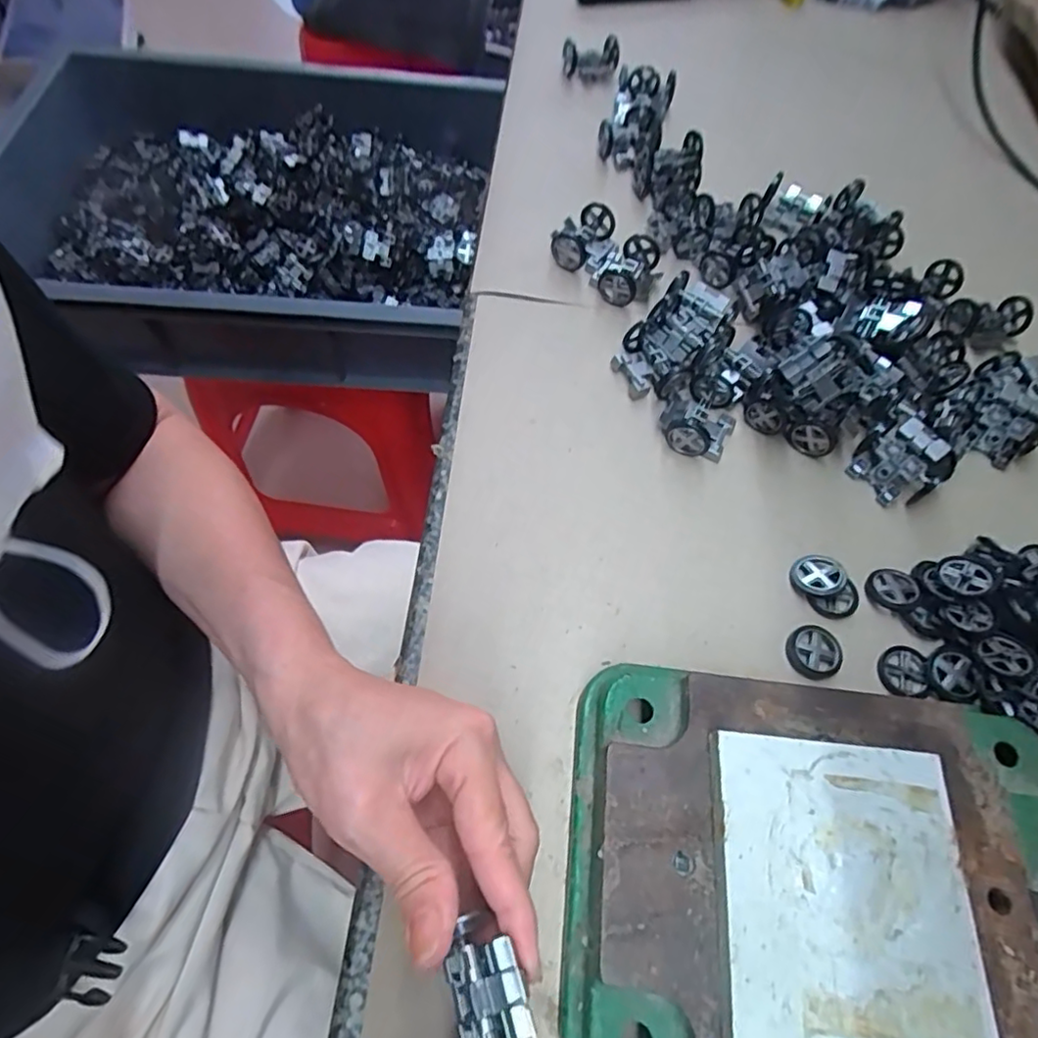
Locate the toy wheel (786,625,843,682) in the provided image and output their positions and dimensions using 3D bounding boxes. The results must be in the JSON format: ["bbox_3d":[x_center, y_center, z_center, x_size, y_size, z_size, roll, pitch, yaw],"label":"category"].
[{"bbox_3d":[0.156,0.070,0.320,0.028,0.004,0.028,2,62,-3],"label":"toy wheel"}]

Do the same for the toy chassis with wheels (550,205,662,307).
[{"bbox_3d":[0.064,-0.192,0.438,0.079,0.028,0.051,41,67,16],"label":"toy chassis with wheels"}]

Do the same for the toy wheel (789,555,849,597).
[{"bbox_3d":[0.167,0.031,0.336,0.027,0.008,0.027,-9,47,10],"label":"toy wheel"}]

